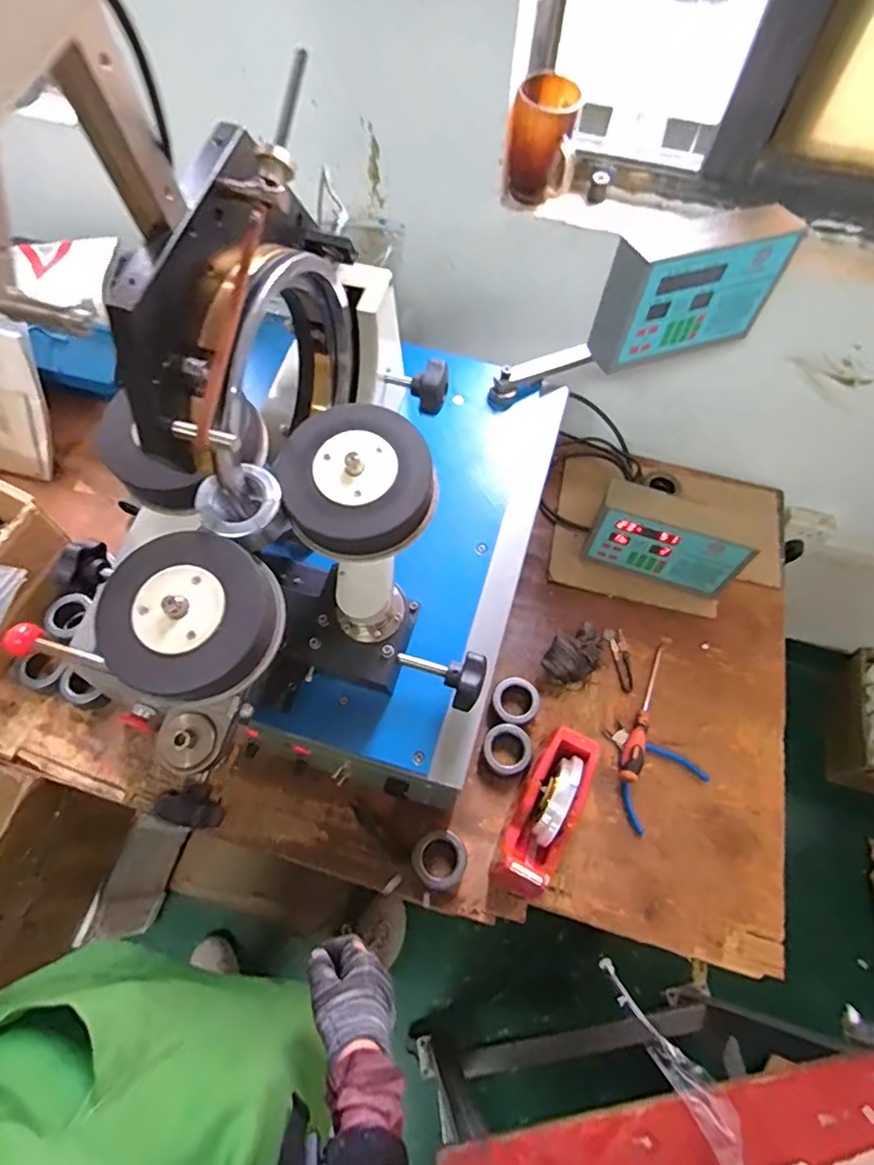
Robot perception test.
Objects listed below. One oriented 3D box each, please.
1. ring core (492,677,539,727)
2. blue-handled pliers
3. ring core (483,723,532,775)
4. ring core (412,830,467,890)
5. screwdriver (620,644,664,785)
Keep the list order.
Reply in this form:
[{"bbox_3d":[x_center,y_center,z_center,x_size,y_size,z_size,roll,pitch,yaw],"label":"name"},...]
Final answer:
[{"bbox_3d":[0.114,0.174,0.813,0.068,0.032,0.066,1,63,-1],"label":"ring core"},{"bbox_3d":[0.292,0.260,0.792,0.127,0.017,0.131,-29,67,-16],"label":"blue-handled pliers"},{"bbox_3d":[0.099,0.236,0.786,0.066,0.033,0.066,1,63,-1],"label":"ring core"},{"bbox_3d":[0.004,0.356,0.715,0.067,0.032,0.065,1,63,-1],"label":"ring core"},{"bbox_3d":[0.303,0.184,0.816,0.025,0.033,0.225,21,64,9],"label":"screwdriver"}]

